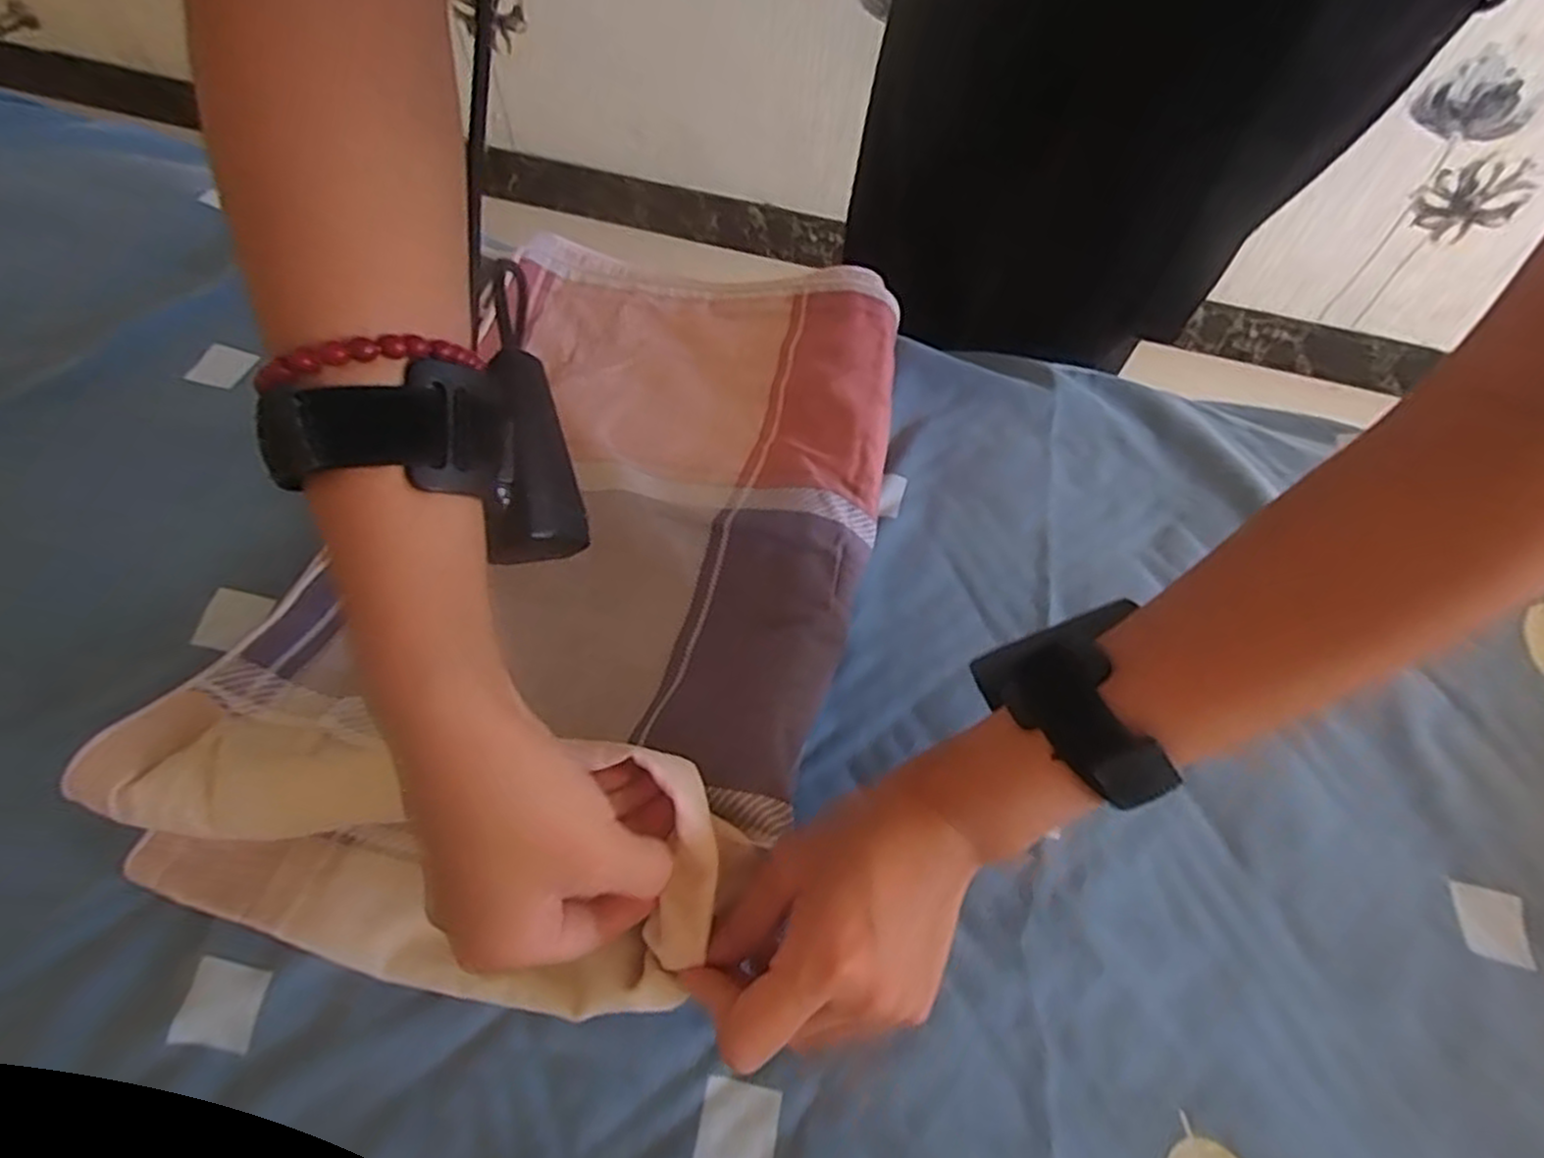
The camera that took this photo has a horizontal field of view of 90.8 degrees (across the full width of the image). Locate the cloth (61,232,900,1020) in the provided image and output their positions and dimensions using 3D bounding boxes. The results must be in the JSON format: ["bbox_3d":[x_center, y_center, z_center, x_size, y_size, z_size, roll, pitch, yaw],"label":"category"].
[{"bbox_3d":[-0.084,-0.023,0.379,0.259,0.058,0.407,18,57,8],"label":"cloth"}]

